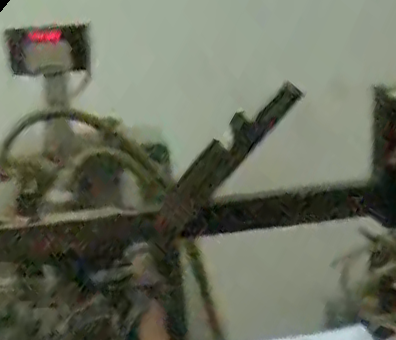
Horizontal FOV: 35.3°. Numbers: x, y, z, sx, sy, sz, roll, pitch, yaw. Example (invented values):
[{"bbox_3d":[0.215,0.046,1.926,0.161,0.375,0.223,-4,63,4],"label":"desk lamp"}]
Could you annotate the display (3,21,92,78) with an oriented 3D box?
[{"bbox_3d":[-0.253,-0.204,1.063,0.135,0.081,0.051,-11,16,-14],"label":"display"}]

